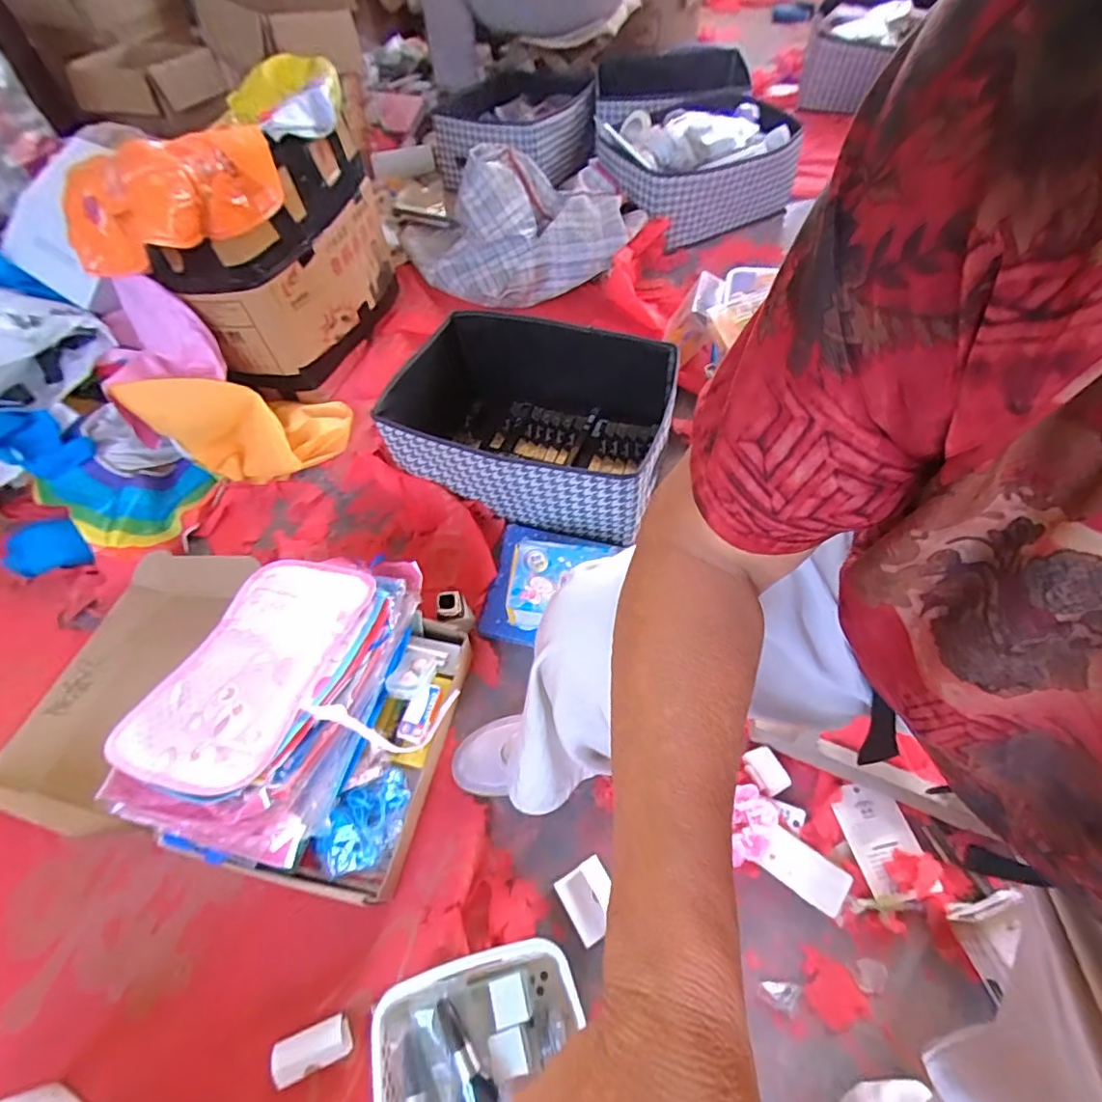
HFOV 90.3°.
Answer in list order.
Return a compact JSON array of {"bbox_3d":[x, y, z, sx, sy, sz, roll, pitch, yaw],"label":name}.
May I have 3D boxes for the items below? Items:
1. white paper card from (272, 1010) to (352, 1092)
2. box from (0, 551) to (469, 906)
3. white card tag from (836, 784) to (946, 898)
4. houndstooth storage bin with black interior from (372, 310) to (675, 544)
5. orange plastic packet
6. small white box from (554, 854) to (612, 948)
[{"bbox_3d":[-0.246,0.510,0.560,0.077,0.013,0.037,-21,57,-9],"label":"white paper card"},{"bbox_3d":[-0.433,0.162,0.692,0.593,0.195,0.361,7,57,10],"label":"box"},{"bbox_3d":[0.383,0.333,0.637,0.074,0.006,0.116,-12,51,1],"label":"white card tag"},{"bbox_3d":[-0.027,-0.232,0.926,0.428,0.167,0.346,13,58,14],"label":"houndstooth storage bin with black interior"},{"bbox_3d":[-0.541,-0.497,0.789,0.313,0.117,0.157,-31,61,-15],"label":"orange plastic packet"},{"bbox_3d":[0.045,0.400,0.630,0.060,0.012,0.071,-29,58,-14],"label":"small white box"}]

